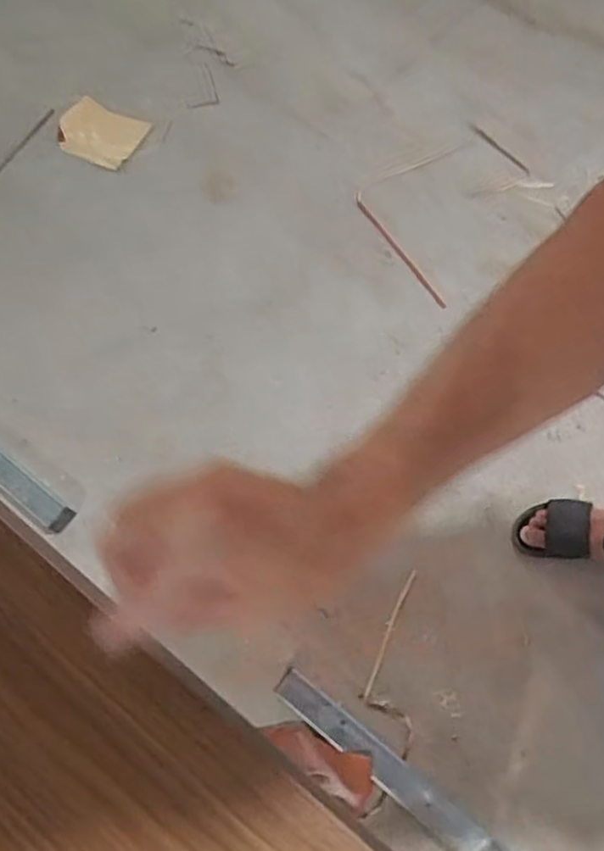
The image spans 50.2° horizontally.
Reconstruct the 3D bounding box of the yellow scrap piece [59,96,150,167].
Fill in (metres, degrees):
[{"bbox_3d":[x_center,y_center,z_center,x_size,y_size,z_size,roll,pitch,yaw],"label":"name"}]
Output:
[{"bbox_3d":[-0.473,-0.683,1.503,0.196,0.026,0.137,17,80,0],"label":"yellow scrap piece"}]

